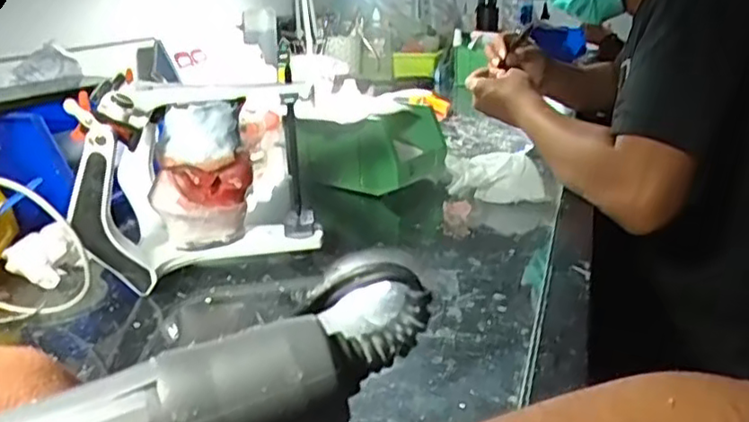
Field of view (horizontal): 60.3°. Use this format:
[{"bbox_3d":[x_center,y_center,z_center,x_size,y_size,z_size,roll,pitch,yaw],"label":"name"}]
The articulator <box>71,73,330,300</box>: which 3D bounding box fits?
[{"bbox_3d":[-0.153,-0.028,0.538,0.187,0.152,0.143,-11,21,-26],"label":"articulator"}]

